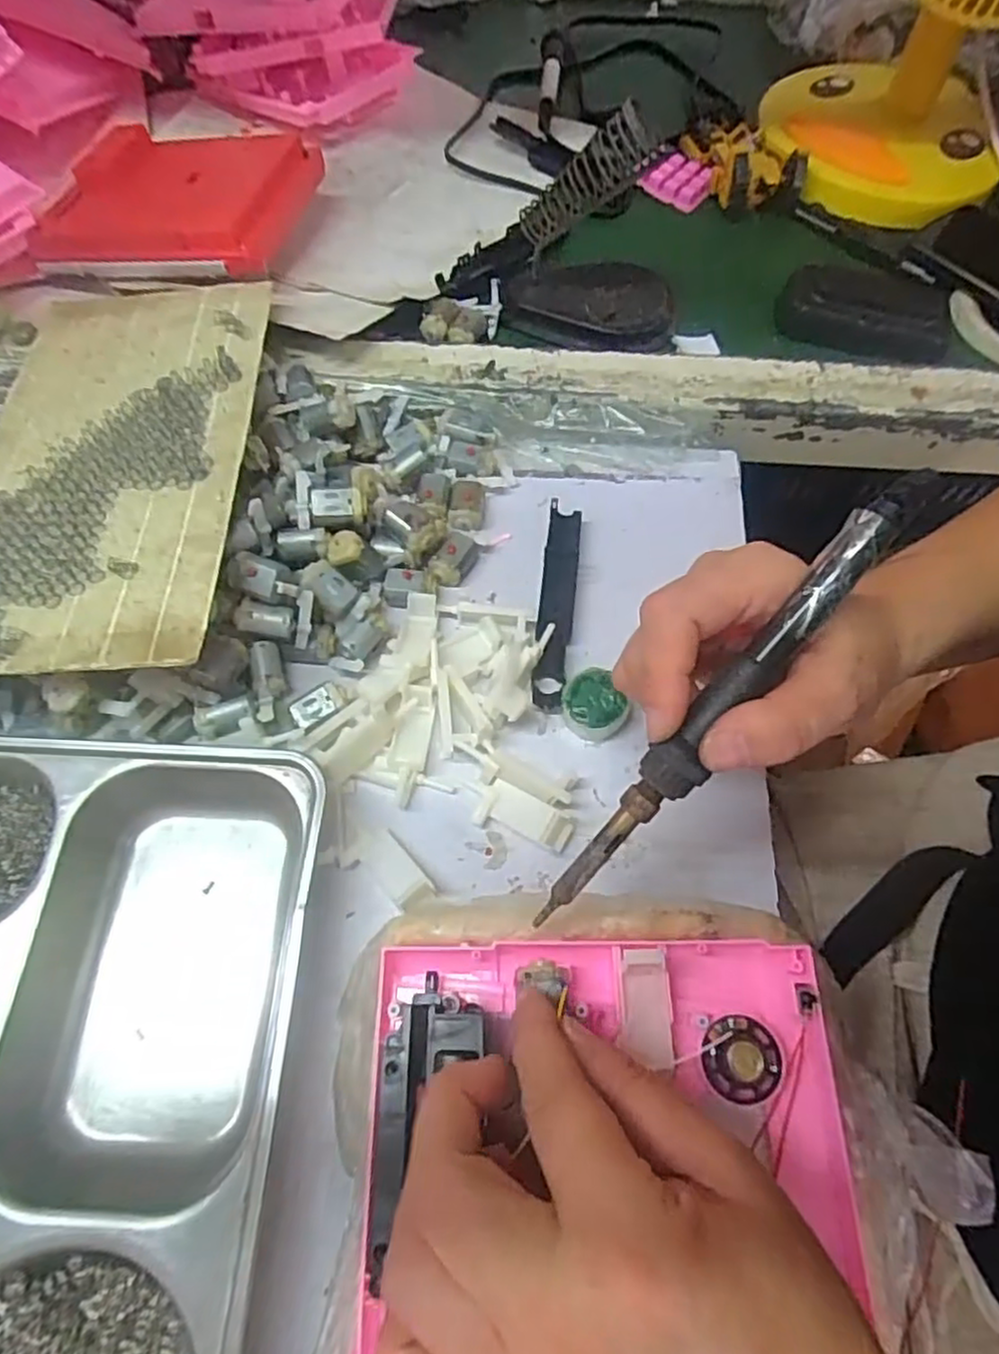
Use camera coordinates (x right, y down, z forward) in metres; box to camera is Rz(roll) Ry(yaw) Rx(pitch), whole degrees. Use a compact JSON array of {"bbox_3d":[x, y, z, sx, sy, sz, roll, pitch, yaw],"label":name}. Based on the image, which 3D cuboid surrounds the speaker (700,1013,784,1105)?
[{"bbox_3d":[0.088,0.138,0.252,0.028,0.007,0.028,-2,65,-2],"label":"speaker"}]

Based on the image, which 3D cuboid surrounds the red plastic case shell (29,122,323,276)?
[{"bbox_3d":[-0.212,-0.321,0.461,0.158,0.030,0.123,12,66,5],"label":"red plastic case shell"}]

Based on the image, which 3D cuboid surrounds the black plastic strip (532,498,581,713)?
[{"bbox_3d":[0.031,-0.040,0.375,0.019,0.011,0.121,7,65,3],"label":"black plastic strip"}]

